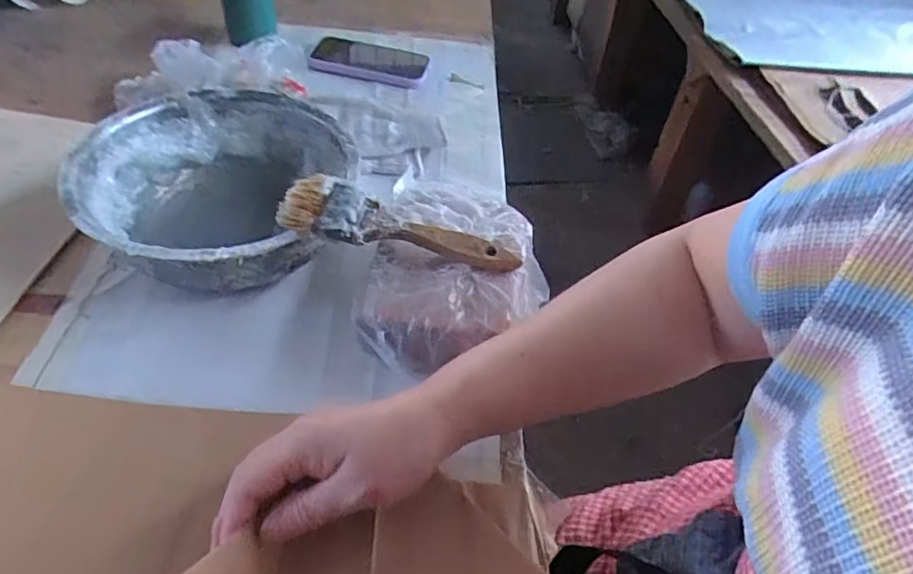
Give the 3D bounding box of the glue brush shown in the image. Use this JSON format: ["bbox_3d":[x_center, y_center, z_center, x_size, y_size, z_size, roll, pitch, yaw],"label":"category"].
[{"bbox_3d":[-0.040,-0.043,0.410,0.176,0.013,0.049,16,61,-4],"label":"glue brush"}]

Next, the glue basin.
[{"bbox_3d":[-0.196,-0.072,0.479,0.210,0.099,0.221,7,42,3],"label":"glue basin"}]

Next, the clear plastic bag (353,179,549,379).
[{"bbox_3d":[0.003,-0.014,0.452,0.132,0.062,0.176,7,42,4],"label":"clear plastic bag"}]

